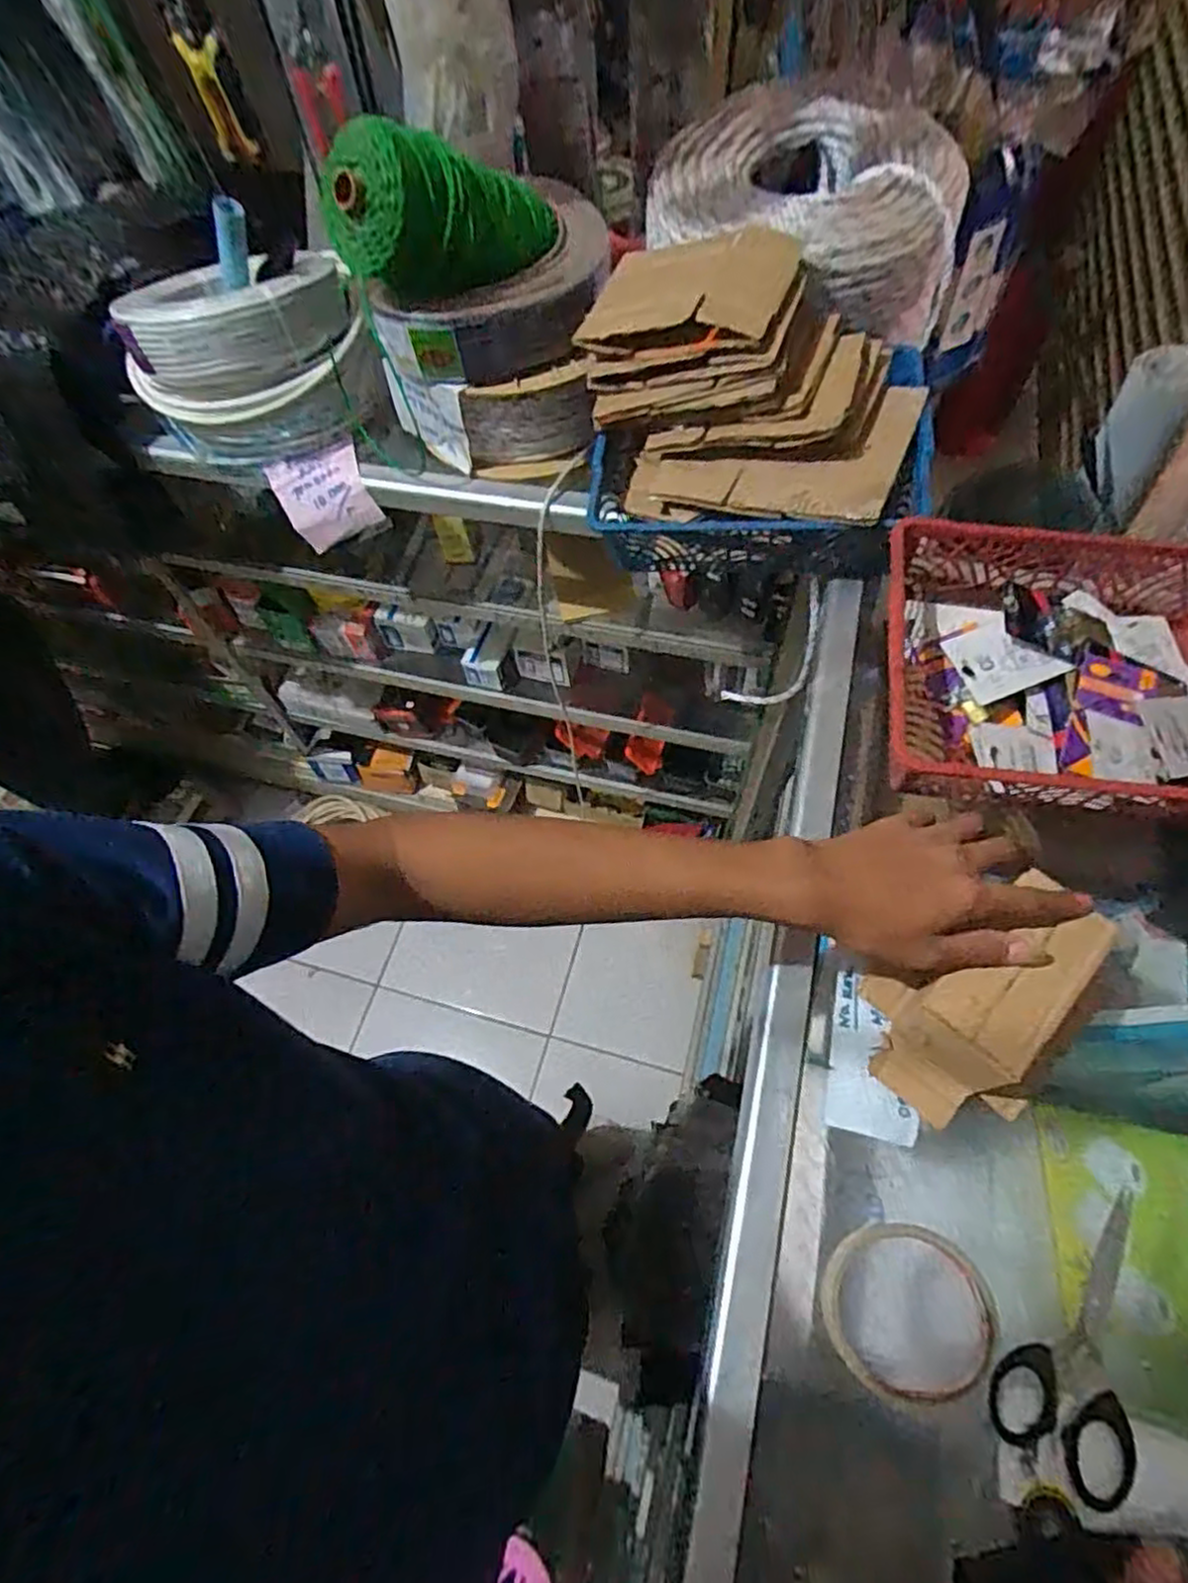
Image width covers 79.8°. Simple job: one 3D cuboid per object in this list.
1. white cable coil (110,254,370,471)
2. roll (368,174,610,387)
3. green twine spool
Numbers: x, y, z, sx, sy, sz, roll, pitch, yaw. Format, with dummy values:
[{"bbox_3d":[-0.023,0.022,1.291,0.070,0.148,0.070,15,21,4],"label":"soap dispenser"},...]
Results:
[{"bbox_3d":[-0.383,-0.492,0.796,0.243,0.149,0.203,8,63,8],"label":"white cable coil"},{"bbox_3d":[-0.075,-0.511,0.713,0.193,0.071,0.247,17,65,13],"label":"roll"},{"bbox_3d":[-0.142,-0.506,0.616,0.172,0.110,0.095,-27,64,-10],"label":"green twine spool"}]

